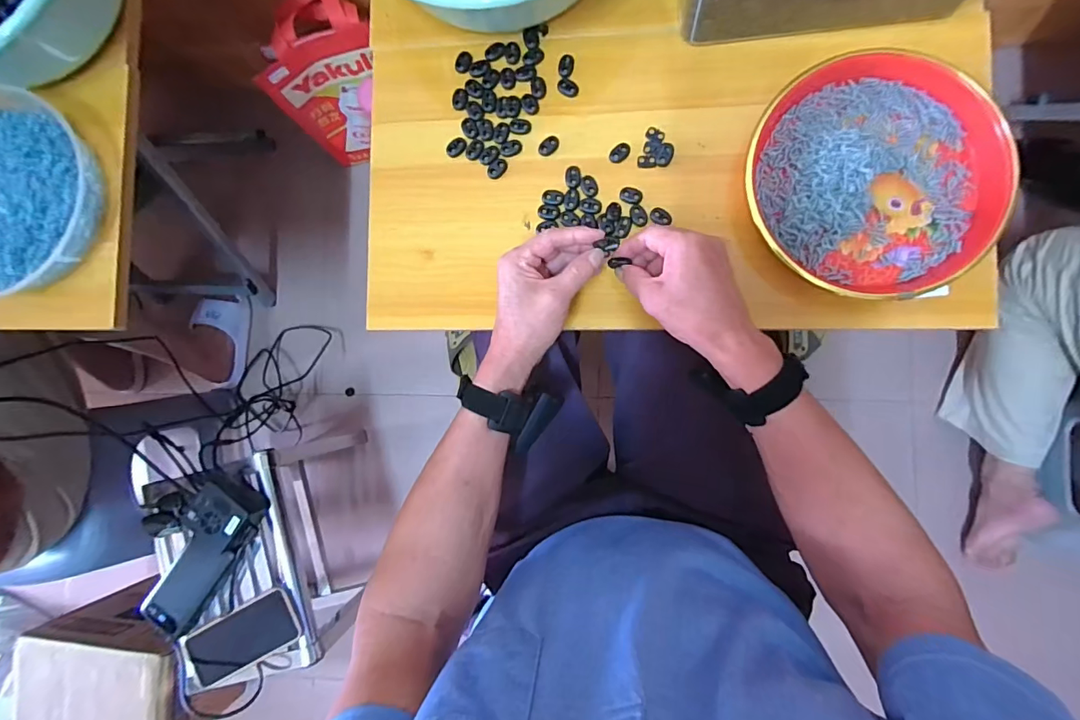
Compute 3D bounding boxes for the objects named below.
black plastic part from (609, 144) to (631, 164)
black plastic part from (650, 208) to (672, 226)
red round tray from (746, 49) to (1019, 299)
[{"bbox_3d":[0.080,-0.208,0.463,0.016,0.004,0.023,45,92,6],"label":"black plastic part"},{"bbox_3d":[0.120,-0.143,0.457,0.022,0.004,0.014,20,90,6],"label":"black plastic part"},{"bbox_3d":[0.305,-0.172,0.429,0.213,0.026,0.222,0,88,6],"label":"red round tray"}]

